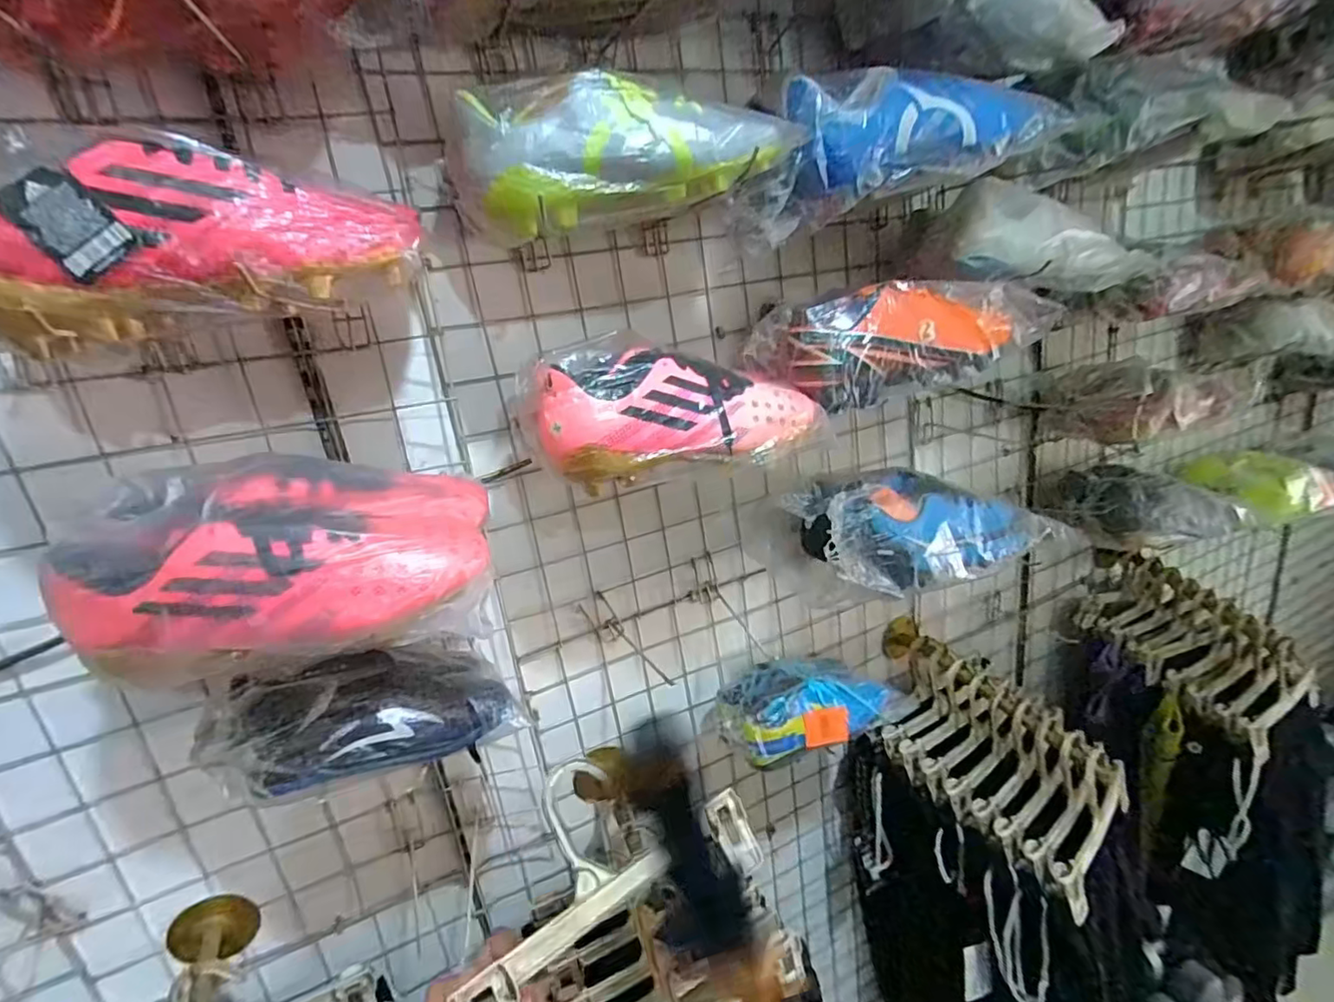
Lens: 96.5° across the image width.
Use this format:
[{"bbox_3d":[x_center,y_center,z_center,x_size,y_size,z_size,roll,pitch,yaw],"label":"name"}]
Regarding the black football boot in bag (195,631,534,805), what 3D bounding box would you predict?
[{"bbox_3d":[-0.242,0.164,0.486,0.218,0.078,0.093,-14,19,-19],"label":"black football boot in bag"}]

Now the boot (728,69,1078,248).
[{"bbox_3d":[0.217,-0.326,0.544,0.304,0.116,0.072,-10,18,-7],"label":"boot"}]

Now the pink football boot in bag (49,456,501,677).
[{"bbox_3d":[-0.263,0.032,0.428,0.245,0.127,0.131,-11,18,-10],"label":"pink football boot in bag"}]

